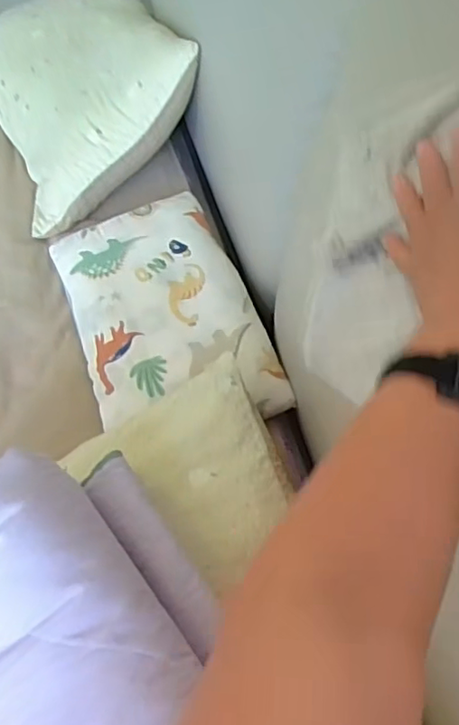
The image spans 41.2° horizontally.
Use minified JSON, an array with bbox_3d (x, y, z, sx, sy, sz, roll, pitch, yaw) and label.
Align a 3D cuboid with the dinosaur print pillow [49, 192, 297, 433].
[{"bbox_3d":[-0.103,-0.074,0.945,0.261,0.075,0.422,-18,58,-10],"label":"dinosaur print pillow"}]

